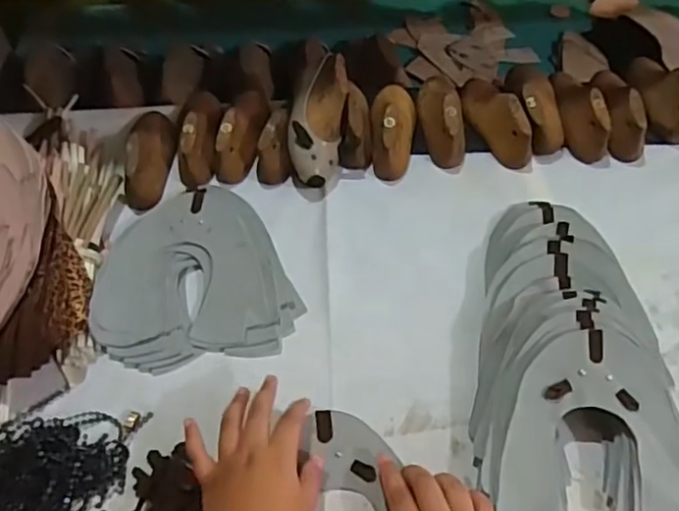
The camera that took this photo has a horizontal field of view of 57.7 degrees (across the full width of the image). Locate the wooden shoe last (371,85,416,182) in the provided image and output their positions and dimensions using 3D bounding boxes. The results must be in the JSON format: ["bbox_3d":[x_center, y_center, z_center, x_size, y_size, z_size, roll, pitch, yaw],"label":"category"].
[{"bbox_3d":[0.062,-0.156,0.709,0.049,0.060,0.138,5,54,5],"label":"wooden shoe last"}]

